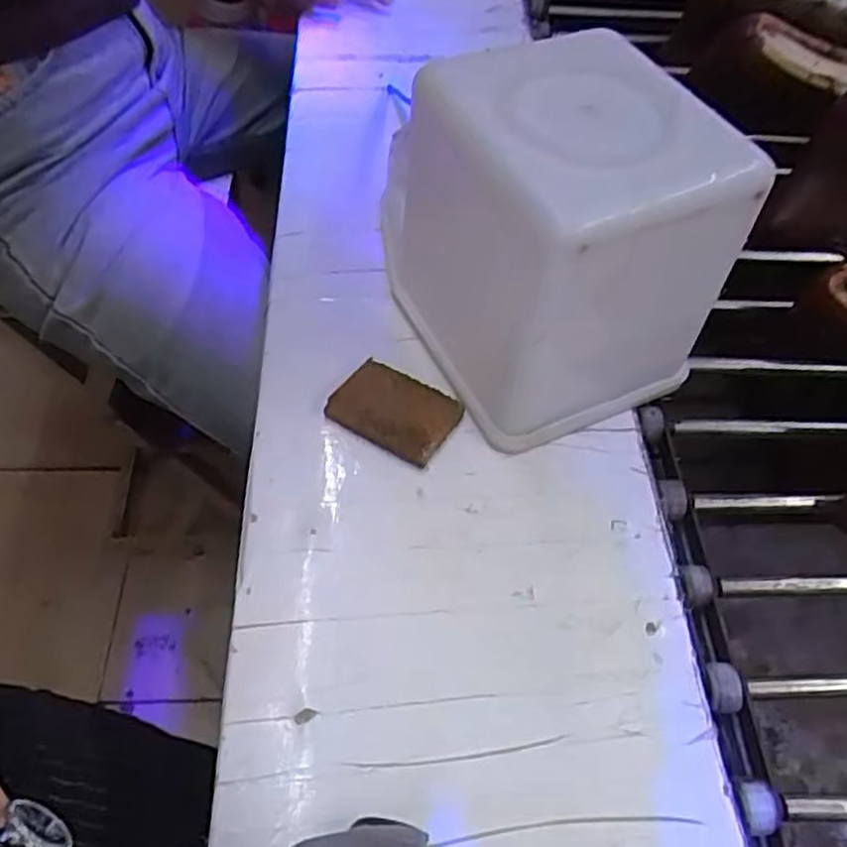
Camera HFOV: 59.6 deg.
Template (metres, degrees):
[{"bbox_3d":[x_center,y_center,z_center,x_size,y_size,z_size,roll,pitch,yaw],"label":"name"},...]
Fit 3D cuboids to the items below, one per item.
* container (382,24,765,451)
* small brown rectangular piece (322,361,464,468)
[{"bbox_3d":[0.074,-0.105,0.426,0.141,0.164,0.155,-20,58,-16],"label":"container"},{"bbox_3d":[-0.017,-0.007,0.442,0.070,0.012,0.049,28,58,17],"label":"small brown rectangular piece"}]

